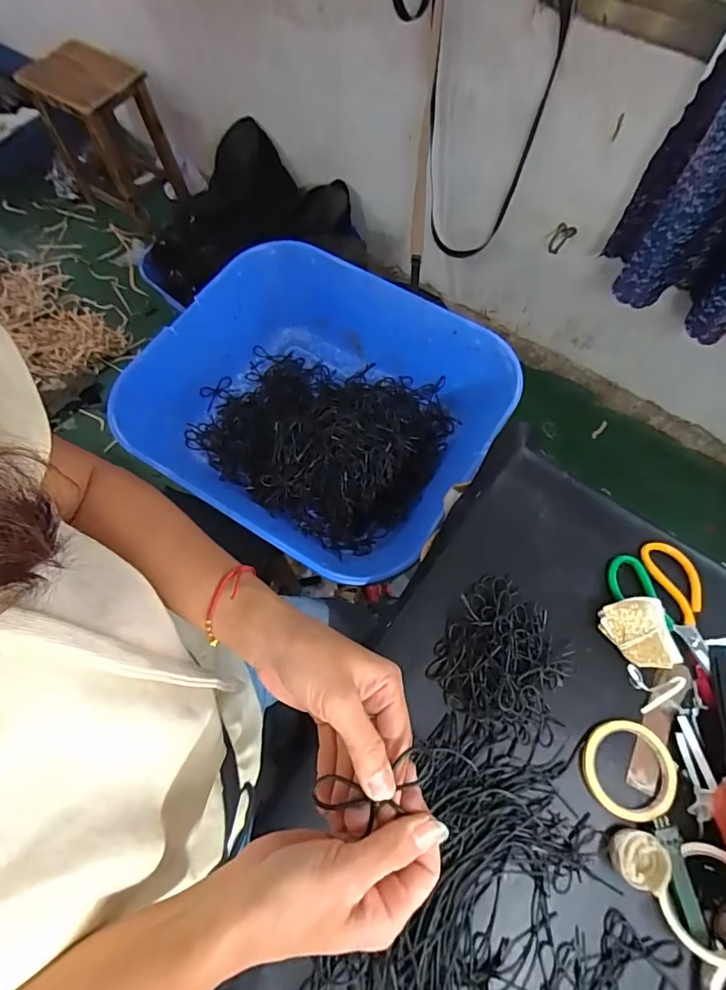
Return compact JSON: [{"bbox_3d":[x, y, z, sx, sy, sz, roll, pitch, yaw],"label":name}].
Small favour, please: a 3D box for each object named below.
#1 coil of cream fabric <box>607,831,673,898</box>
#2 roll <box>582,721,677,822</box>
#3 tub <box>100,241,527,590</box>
[{"bbox_3d":[0.272,0.360,0.506,0.049,0.030,0.048,0,66,0],"label":"coil of cream fabric"},{"bbox_3d":[0.285,0.294,0.546,0.093,0.012,0.093,0,66,0],"label":"roll"},{"bbox_3d":[-0.069,-0.171,0.937,0.587,0.163,0.464,32,70,13],"label":"tub"}]

